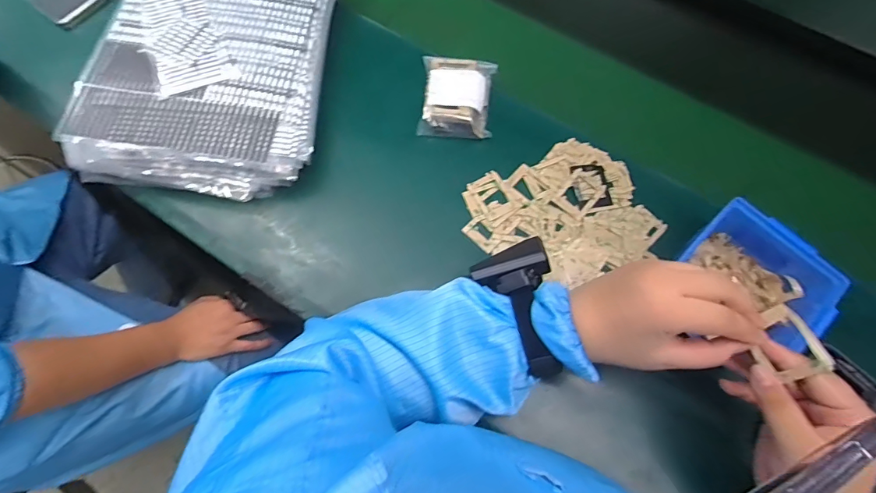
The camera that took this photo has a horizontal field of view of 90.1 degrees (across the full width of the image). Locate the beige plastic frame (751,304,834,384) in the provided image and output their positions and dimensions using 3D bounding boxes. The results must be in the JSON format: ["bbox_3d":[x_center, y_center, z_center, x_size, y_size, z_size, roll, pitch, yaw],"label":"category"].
[{"bbox_3d":[0.254,0.072,0.320,0.037,0.007,0.050,-37,63,25],"label":"beige plastic frame"}]

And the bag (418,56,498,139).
[{"bbox_3d":[0.024,-0.179,0.528,0.083,0.032,0.104,5,67,-1],"label":"bag"}]

